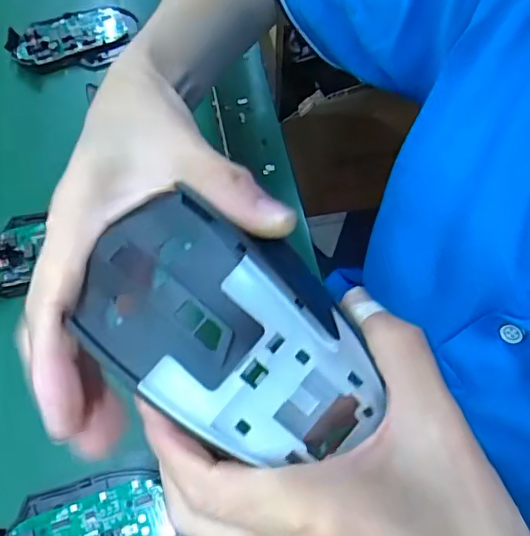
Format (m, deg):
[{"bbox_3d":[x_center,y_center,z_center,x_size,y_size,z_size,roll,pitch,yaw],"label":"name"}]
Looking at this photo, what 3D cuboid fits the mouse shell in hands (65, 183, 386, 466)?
[{"bbox_3d":[-0.011,0.021,0.188,0.102,0.038,0.068,37,68,17],"label":"mouse shell in hands"}]

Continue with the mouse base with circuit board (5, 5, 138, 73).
[{"bbox_3d":[-0.174,-0.211,0.510,0.114,0.020,0.067,-21,65,-12],"label":"mouse base with circuit board"}]

